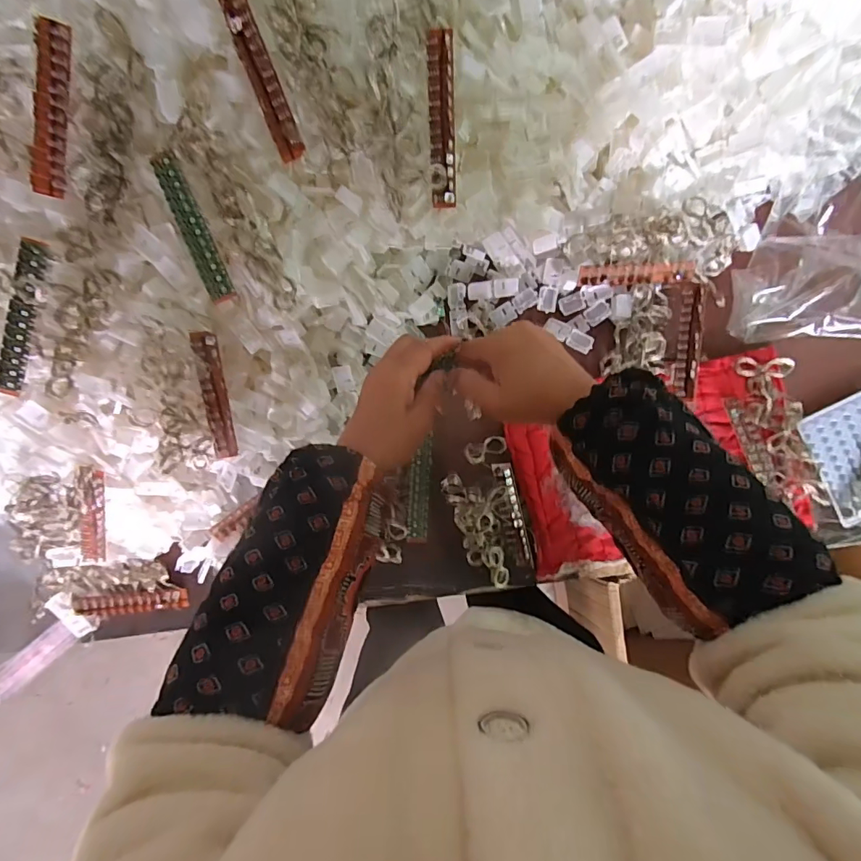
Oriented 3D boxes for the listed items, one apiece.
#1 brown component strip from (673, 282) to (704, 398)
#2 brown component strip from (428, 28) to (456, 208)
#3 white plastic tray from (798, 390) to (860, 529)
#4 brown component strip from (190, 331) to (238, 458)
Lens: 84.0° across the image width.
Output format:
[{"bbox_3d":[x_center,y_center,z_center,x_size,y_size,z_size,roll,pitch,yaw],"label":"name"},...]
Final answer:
[{"bbox_3d":[0.276,-0.098,0.509,0.023,0.010,0.123,5,86,14],"label":"brown component strip"},{"bbox_3d":[0.010,-0.254,0.398,0.021,0.009,0.125,-3,116,1],"label":"brown component strip"},{"bbox_3d":[0.474,0.031,0.526,0.095,0.006,0.131,-24,92,2],"label":"white plastic tray"},{"bbox_3d":[-0.200,-0.028,0.445,0.020,0.016,0.125,3,119,1],"label":"brown component strip"}]

